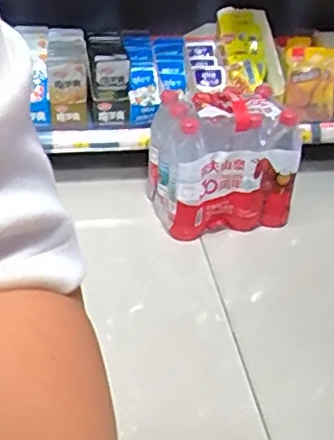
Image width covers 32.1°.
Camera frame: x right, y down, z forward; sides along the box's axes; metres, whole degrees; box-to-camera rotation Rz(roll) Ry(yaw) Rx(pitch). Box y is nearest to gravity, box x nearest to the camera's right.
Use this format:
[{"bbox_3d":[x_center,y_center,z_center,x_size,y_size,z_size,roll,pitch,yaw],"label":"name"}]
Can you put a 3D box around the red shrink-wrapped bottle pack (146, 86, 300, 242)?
[{"bbox_3d":[0.103,-0.121,1.117,0.293,0.231,0.189,-12,37,-20],"label":"red shrink-wrapped bottle pack"}]

